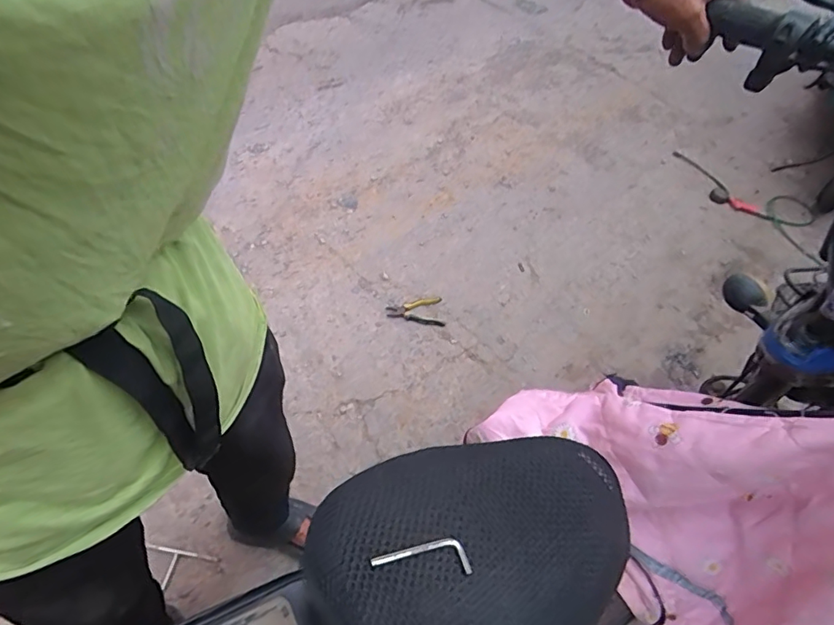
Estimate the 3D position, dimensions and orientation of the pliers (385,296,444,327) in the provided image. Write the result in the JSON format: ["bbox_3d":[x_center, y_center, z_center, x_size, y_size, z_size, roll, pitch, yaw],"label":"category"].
[{"bbox_3d":[-0.005,-0.002,1.568,0.178,0.029,0.124,-4,52,-9],"label":"pliers"}]

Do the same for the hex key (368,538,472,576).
[{"bbox_3d":[0.004,0.192,0.393,0.078,0.014,0.025,4,51,-3],"label":"hex key"}]

